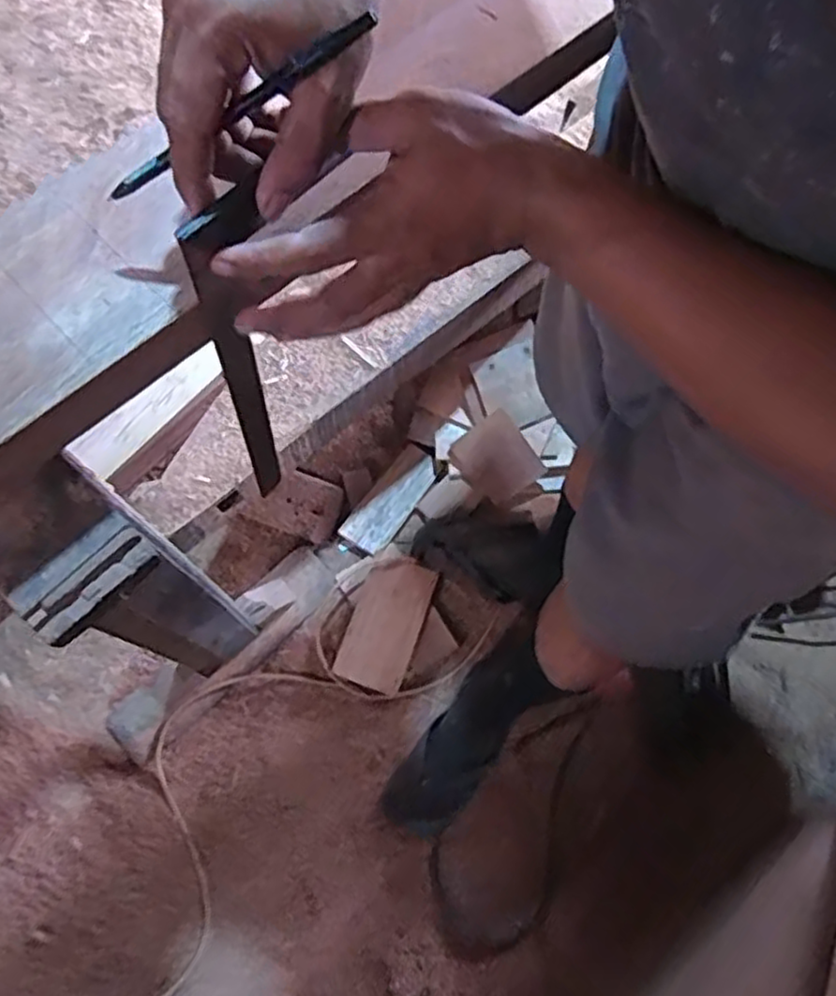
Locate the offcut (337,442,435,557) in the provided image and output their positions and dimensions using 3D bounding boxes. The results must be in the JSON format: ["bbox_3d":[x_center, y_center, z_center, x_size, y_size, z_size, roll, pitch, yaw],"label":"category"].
[{"bbox_3d":[-0.045,-0.001,1.187,0.080,0.023,0.203,32,72,10],"label":"offcut"}]

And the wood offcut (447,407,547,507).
[{"bbox_3d":[0.133,-0.066,1.215,0.118,0.010,0.138,-35,102,13],"label":"wood offcut"}]

